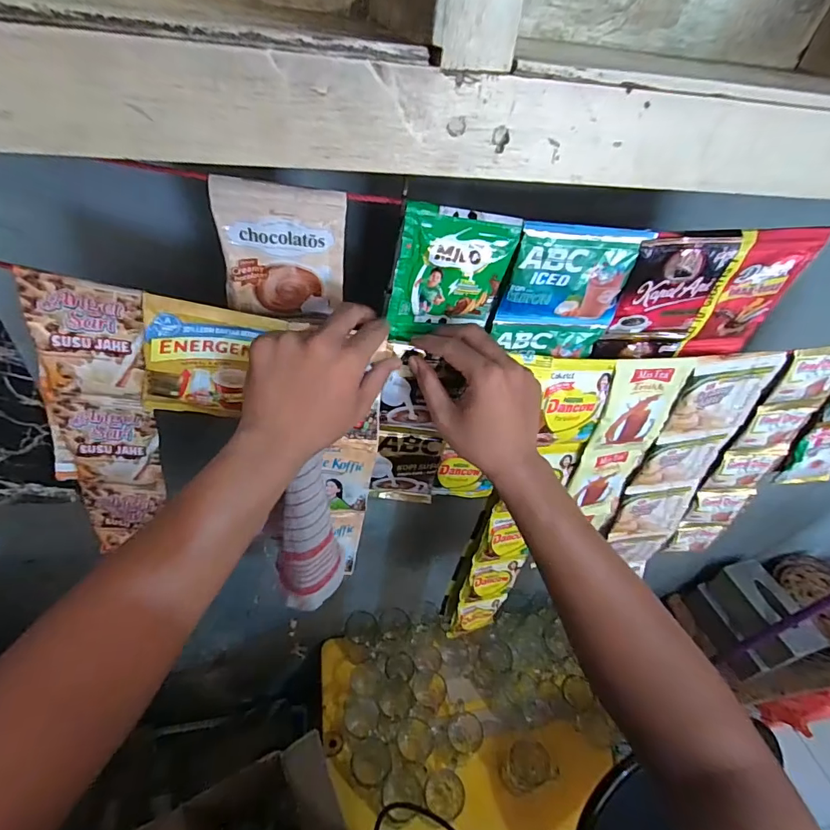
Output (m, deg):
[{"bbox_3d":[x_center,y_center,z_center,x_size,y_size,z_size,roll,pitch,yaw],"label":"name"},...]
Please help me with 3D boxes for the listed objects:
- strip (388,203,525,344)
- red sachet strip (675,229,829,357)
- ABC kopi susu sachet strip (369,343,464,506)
[{"bbox_3d":[0.029,-0.114,0.383,0.095,0.109,0.013,-1,42,-9],"label":"strip"},{"bbox_3d":[0.316,-0.110,0.441,0.078,0.136,0.009,-5,49,-3],"label":"red sachet strip"},{"bbox_3d":[-0.003,0.022,0.477,0.076,0.209,0.019,2,42,-5],"label":"ABC kopi susu sachet strip"}]

